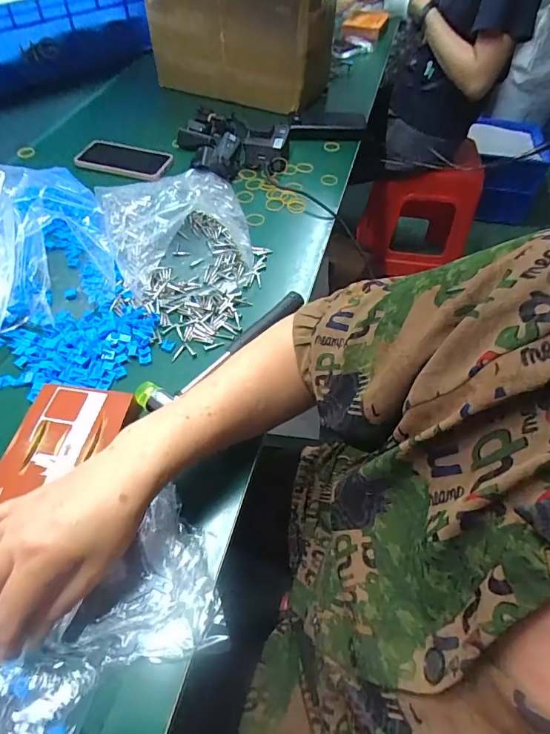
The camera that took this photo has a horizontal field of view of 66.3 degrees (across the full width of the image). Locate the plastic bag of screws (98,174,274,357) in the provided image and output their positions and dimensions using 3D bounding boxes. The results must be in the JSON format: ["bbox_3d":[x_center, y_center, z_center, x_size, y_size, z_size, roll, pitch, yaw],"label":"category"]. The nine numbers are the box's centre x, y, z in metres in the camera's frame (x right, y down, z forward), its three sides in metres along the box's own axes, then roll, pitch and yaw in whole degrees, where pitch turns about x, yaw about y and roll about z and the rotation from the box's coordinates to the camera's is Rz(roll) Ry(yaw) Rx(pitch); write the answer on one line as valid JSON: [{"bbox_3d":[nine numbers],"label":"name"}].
[{"bbox_3d":[-0.134,-0.195,0.606,0.214,0.063,0.387,-15,56,-12],"label":"plastic bag of screws"}]

